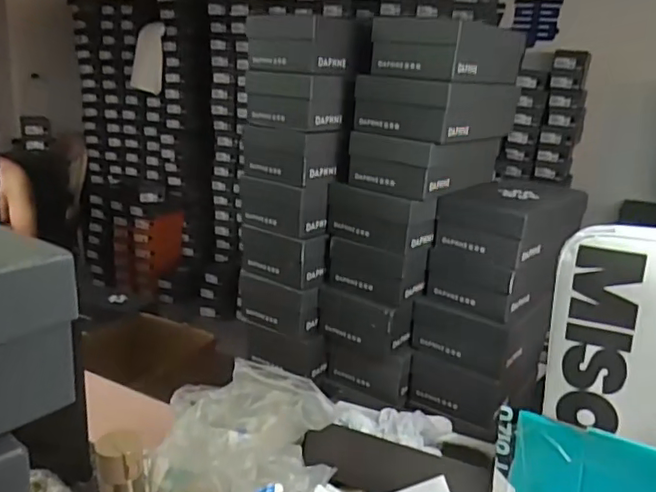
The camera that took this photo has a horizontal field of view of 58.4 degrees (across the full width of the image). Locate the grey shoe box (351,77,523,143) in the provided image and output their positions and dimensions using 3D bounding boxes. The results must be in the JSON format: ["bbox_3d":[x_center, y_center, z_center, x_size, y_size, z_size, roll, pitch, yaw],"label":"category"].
[{"bbox_3d":[0.207,-0.251,1.069,0.193,0.090,0.276,16,21,36],"label":"grey shoe box"}]

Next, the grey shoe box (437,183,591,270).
[{"bbox_3d":[0.349,-0.052,1.087,0.165,0.098,0.299,17,22,38],"label":"grey shoe box"}]

